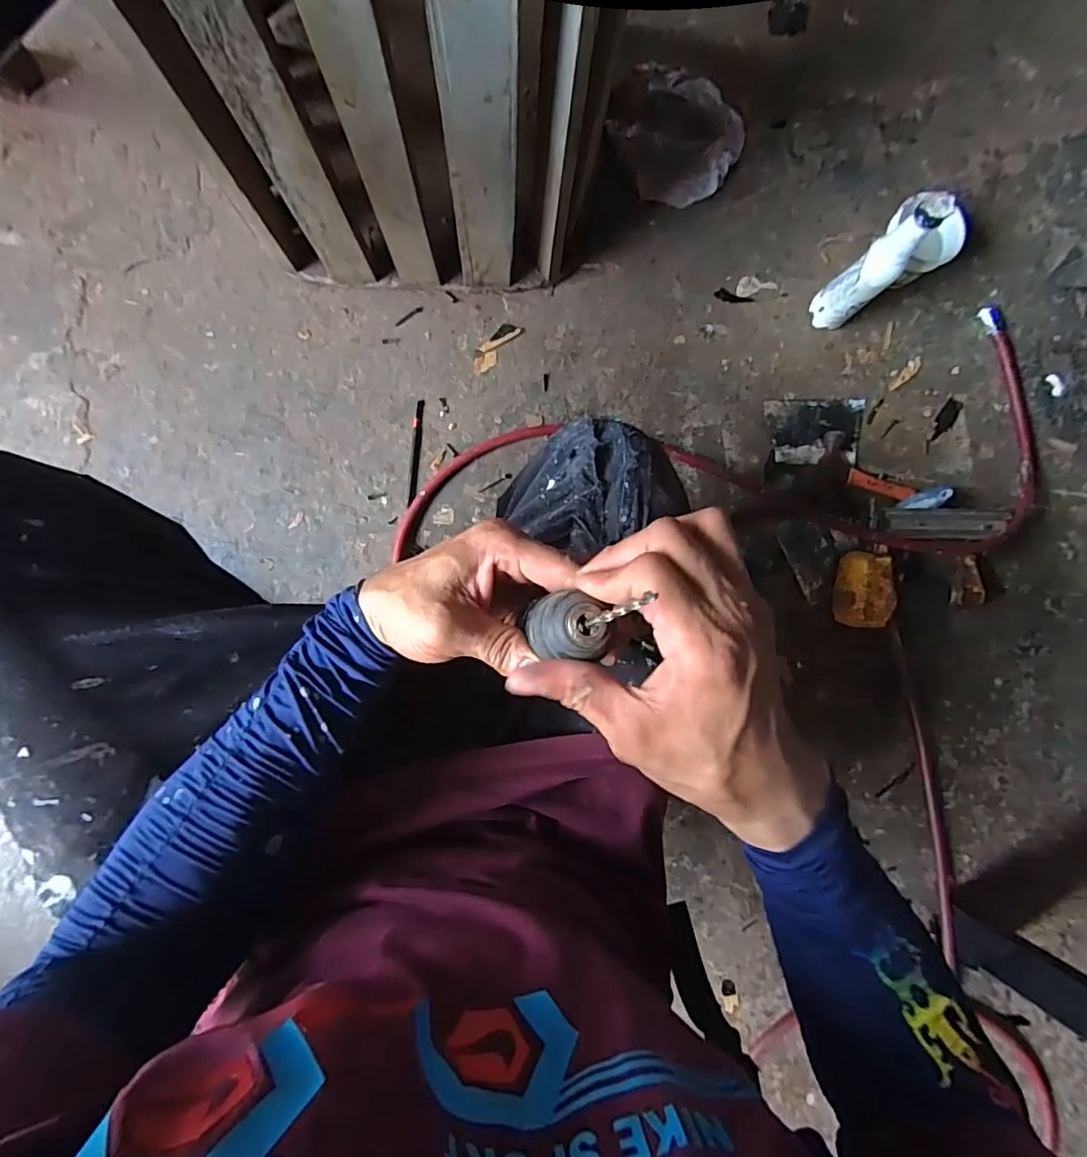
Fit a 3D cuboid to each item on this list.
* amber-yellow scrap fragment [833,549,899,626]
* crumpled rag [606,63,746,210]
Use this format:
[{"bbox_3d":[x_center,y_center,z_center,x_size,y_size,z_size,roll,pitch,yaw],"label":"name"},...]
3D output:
[{"bbox_3d":[0.424,0.014,0.719,0.057,0.066,0.102,0,88,-4],"label":"amber-yellow scrap fragment"},{"bbox_3d":[0.186,-0.615,0.747,0.167,0.019,0.181,-30,90,-5],"label":"crumpled rag"}]

